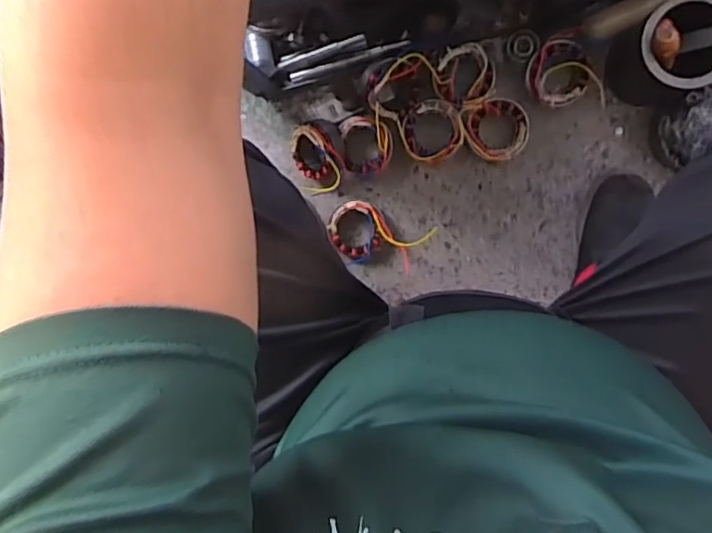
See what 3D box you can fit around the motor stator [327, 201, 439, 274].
[{"bbox_3d":[0.033,-0.042,0.902,0.154,0.049,0.090,20,98,4],"label":"motor stator"}]

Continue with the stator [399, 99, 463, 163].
[{"bbox_3d":[0.114,-0.199,0.874,0.087,0.039,0.089,1,96,6],"label":"stator"}]

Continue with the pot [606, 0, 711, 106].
[{"bbox_3d":[0.411,-0.281,0.786,0.101,0.158,0.105,1,96,6],"label":"pot"}]

